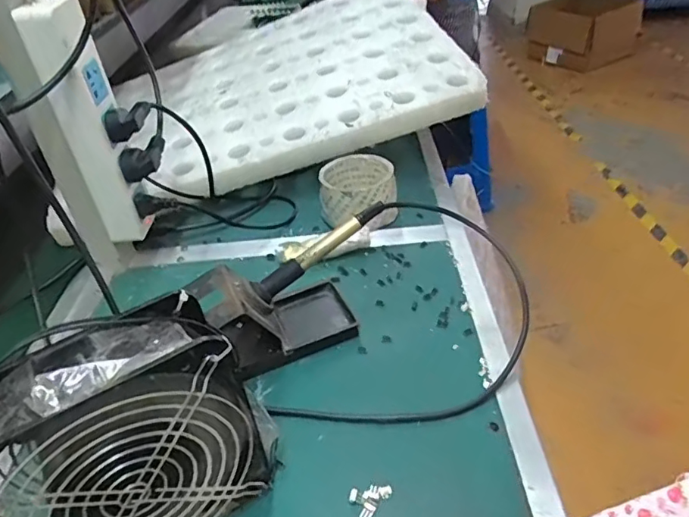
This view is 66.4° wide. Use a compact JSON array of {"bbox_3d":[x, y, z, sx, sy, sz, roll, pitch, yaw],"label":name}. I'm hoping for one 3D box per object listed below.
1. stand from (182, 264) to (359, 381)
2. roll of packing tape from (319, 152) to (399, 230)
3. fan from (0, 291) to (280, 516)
[{"bbox_3d":[-0.061,0.042,0.448,0.132,0.070,0.077,-21,41,-20],"label":"stand"},{"bbox_3d":[0.016,-0.072,0.601,0.084,0.059,0.087,-3,38,3],"label":"roll of packing tape"},{"bbox_3d":[-0.125,0.112,0.305,0.159,0.153,0.060,-25,42,-23],"label":"fan"}]

